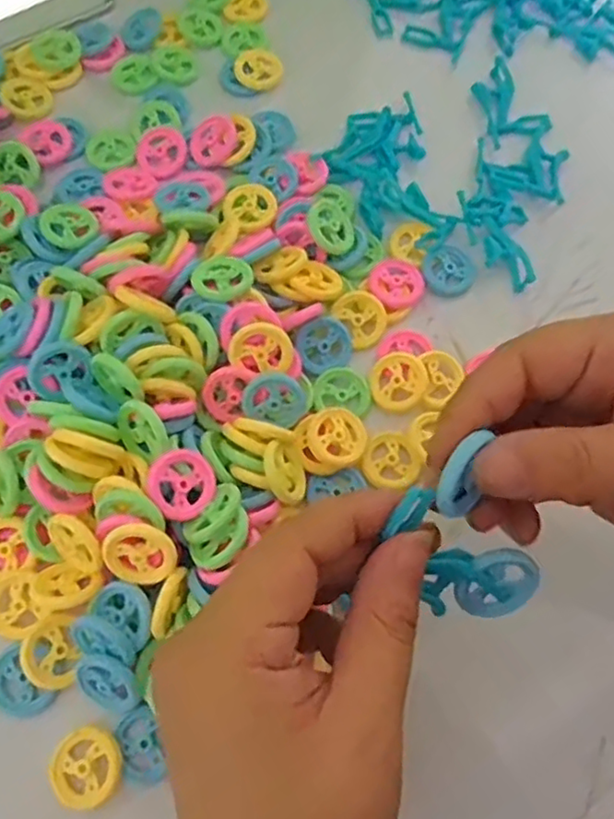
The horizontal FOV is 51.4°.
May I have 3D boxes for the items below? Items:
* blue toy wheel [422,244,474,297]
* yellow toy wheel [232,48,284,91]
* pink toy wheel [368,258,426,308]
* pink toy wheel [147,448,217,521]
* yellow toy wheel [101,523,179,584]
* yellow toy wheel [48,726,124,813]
[{"bbox_3d":[0.077,-0.076,0.351,0.028,0.004,0.028,0,86,-5],"label":"blue toy wheel"},{"bbox_3d":[-0.030,-0.213,0.401,0.029,0.005,0.028,0,85,-3],"label":"yellow toy wheel"},{"bbox_3d":[0.048,-0.069,0.344,0.029,0.006,0.026,-26,72,-11],"label":"pink toy wheel"},{"bbox_3d":[-0.053,0.032,0.274,0.028,0.004,0.028,5,75,-19],"label":"pink toy wheel"},{"bbox_3d":[-0.069,0.059,0.260,0.027,0.004,0.028,-1,110,-2],"label":"yellow toy wheel"},{"bbox_3d":[-0.089,0.146,0.260,0.027,0.008,0.029,0,69,-1],"label":"yellow toy wheel"}]

